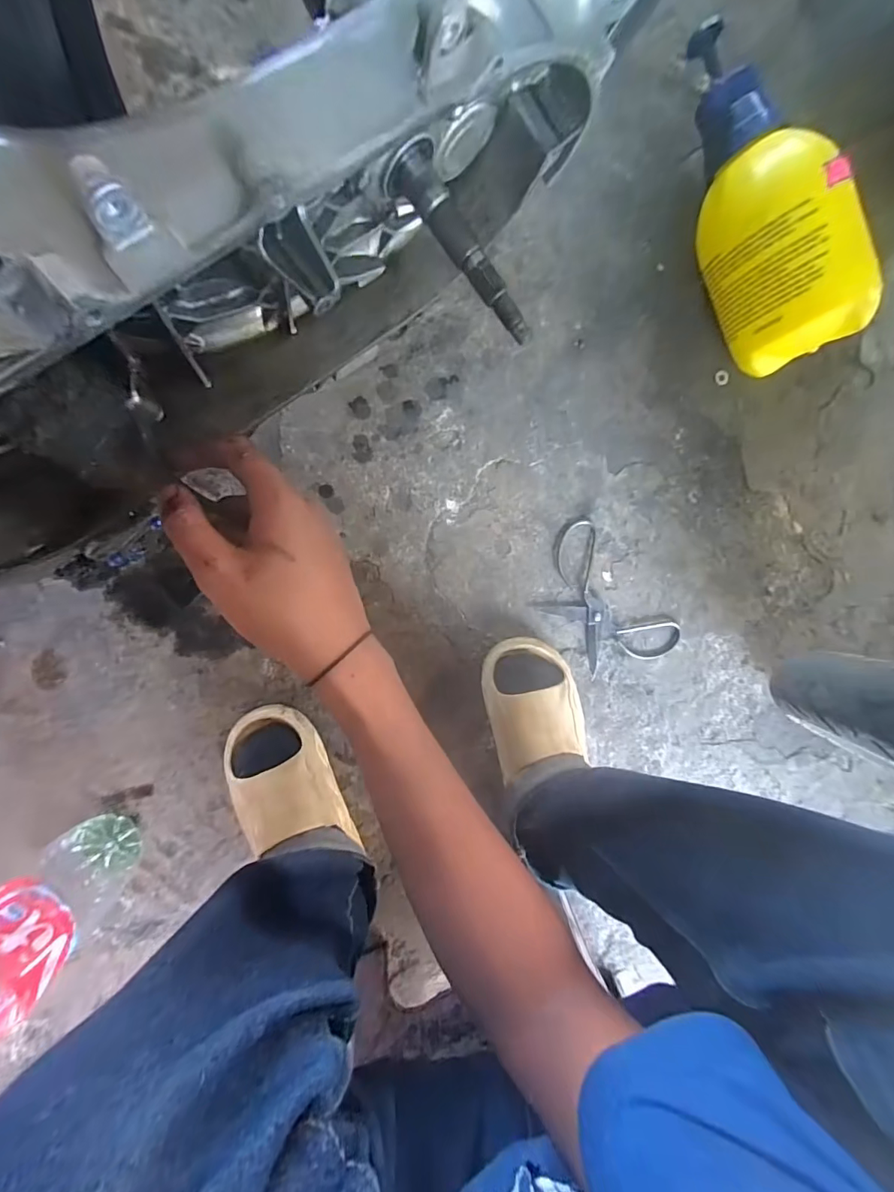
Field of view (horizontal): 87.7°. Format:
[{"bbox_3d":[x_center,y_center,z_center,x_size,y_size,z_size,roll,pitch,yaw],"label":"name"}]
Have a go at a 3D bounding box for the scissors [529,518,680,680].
[{"bbox_3d":[0.192,0.019,0.579,0.119,0.008,0.205,-44,99,0],"label":"scissors"}]

